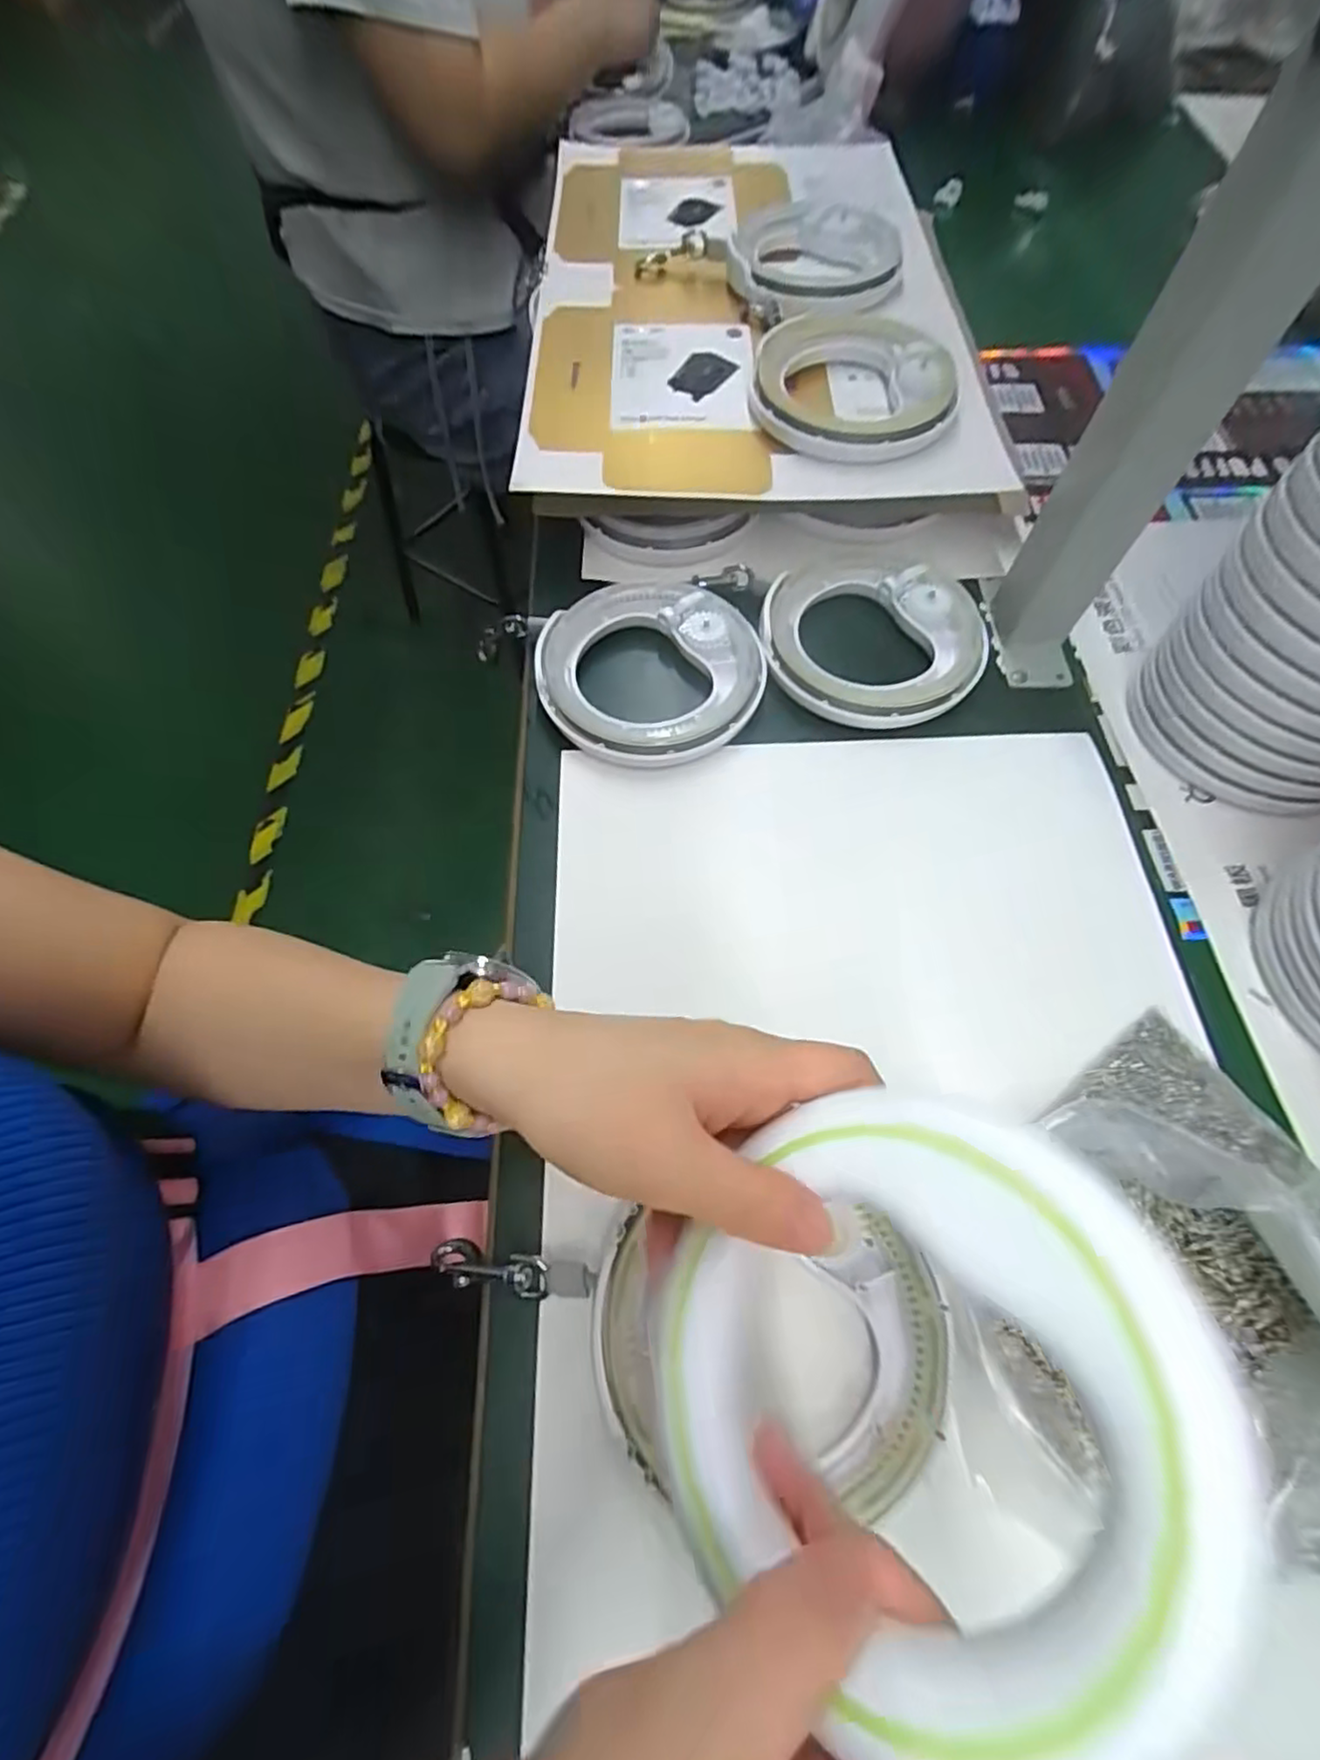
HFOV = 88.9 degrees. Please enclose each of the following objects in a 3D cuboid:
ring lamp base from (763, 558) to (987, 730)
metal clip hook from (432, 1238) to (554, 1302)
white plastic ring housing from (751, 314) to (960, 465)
[{"bbox_3d":[0.126,-0.144,0.401,0.121,0.026,0.116,1,61,-2],"label":"ring lamp base"},{"bbox_3d":[-0.071,0.160,0.278,0.056,0.013,0.016,-3,60,25],"label":"metal clip hook"},{"bbox_3d":[0.123,-0.315,0.432,0.123,0.034,0.116,9,61,3],"label":"white plastic ring housing"}]

